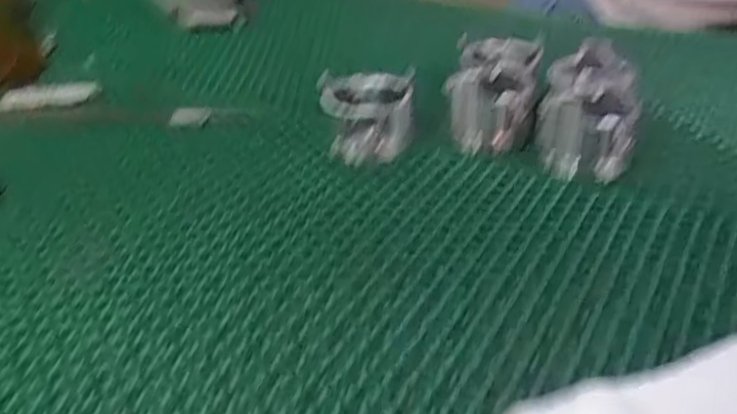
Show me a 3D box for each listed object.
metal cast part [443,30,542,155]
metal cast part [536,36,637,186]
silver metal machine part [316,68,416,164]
[{"bbox_3d":[0.099,-0.094,0.541,0.063,0.045,0.122,8,35,12],"label":"metal cast part"},{"bbox_3d":[0.160,-0.076,0.510,0.065,0.045,0.144,8,35,13],"label":"metal cast part"},{"bbox_3d":[-0.001,-0.067,0.498,0.062,0.056,0.055,-2,34,-1],"label":"silver metal machine part"}]

